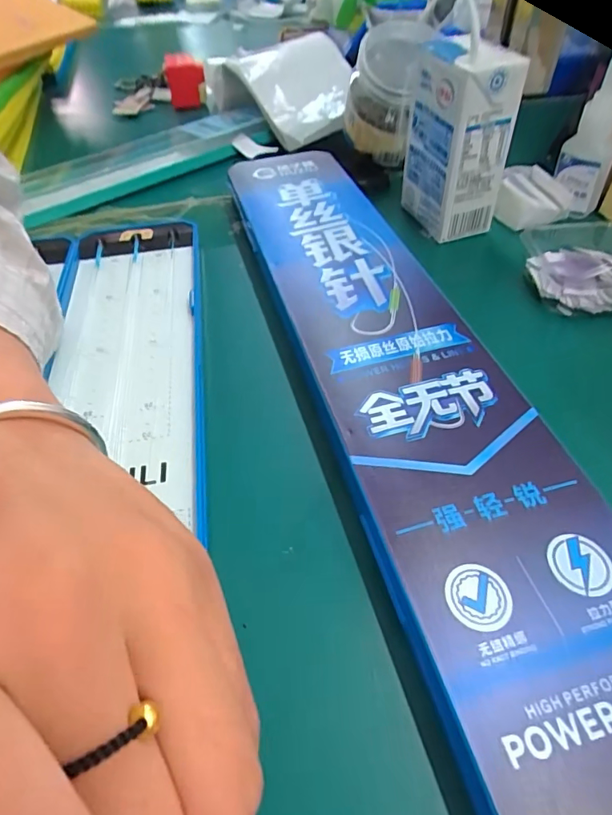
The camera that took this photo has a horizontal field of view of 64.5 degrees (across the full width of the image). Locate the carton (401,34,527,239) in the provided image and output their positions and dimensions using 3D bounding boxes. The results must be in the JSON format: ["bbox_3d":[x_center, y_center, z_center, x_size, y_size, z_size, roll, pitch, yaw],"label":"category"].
[{"bbox_3d":[0.103,-0.184,0.336,0.040,0.112,0.066,-17,50,-11],"label":"carton"}]

